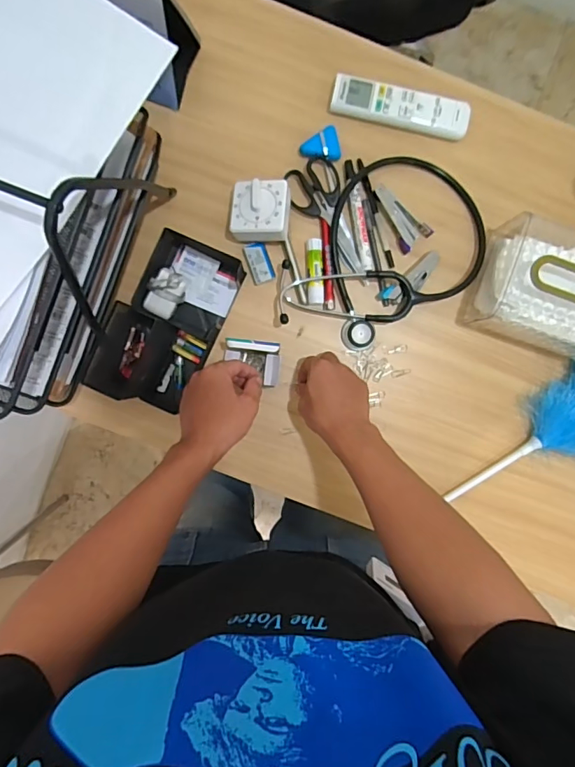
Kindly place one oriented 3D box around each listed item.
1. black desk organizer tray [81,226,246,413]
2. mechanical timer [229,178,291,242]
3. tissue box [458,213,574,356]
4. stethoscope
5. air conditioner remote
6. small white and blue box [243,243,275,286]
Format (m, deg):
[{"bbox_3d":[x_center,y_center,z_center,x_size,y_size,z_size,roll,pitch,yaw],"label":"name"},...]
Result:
[{"bbox_3d":[-0.160,-0.080,0.601,0.139,0.038,0.226,24,91,-2],"label":"black desk organizer tray"},{"bbox_3d":[-0.034,-0.214,0.591,0.071,0.045,0.078,5,92,-2],"label":"mechanical timer"},{"bbox_3d":[0.352,-0.108,0.583,0.216,0.083,0.147,23,91,-2],"label":"tissue box"},{"bbox_3d":[0.129,-0.157,0.605,0.197,0.030,0.285,39,91,-2],"label":"stethoscope"},{"bbox_3d":[0.146,-0.356,0.606,0.176,0.014,0.048,12,92,-2],"label":"air conditioner remote"},{"bbox_3d":[-0.036,-0.156,0.612,0.029,0.010,0.051,-19,92,-1],"label":"small white and blue box"}]

